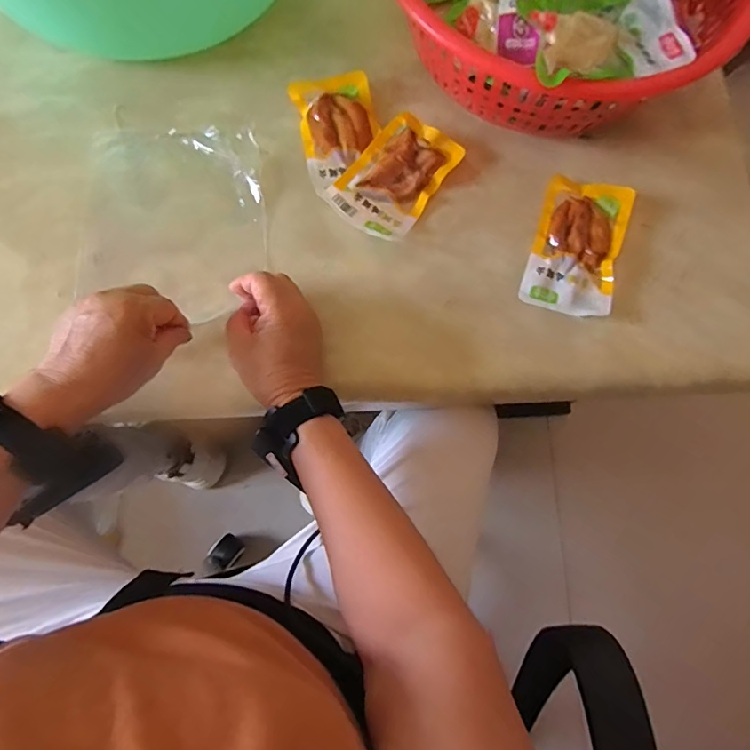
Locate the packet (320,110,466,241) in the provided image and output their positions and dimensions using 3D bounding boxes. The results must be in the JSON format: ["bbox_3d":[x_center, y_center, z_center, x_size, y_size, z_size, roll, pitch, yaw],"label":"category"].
[{"bbox_3d":[0.018,-0.190,0.480,0.080,0.021,0.130,33,75,8],"label":"packet"}]

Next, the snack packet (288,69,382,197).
[{"bbox_3d":[-0.034,-0.243,0.495,0.079,0.019,0.134,-14,74,-6],"label":"snack packet"}]

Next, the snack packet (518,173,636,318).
[{"bbox_3d":[0.194,-0.124,0.473,0.079,0.018,0.138,18,74,4],"label":"snack packet"}]

